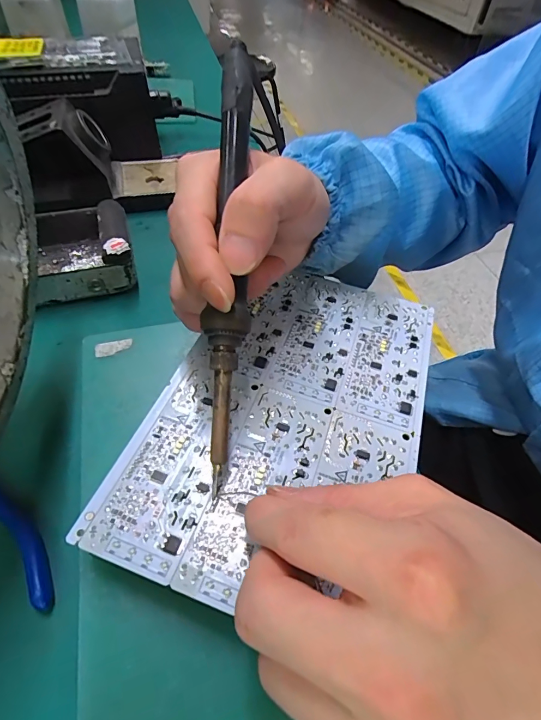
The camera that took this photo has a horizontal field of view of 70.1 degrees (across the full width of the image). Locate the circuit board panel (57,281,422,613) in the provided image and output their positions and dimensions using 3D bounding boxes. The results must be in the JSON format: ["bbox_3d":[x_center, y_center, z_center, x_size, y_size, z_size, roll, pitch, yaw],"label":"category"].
[{"bbox_3d":[0.013,0.020,0.211,0.131,0.004,0.203,18,53,10],"label":"circuit board panel"}]

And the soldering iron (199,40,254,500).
[{"bbox_3d":[-0.019,-0.042,0.173,0.018,0.018,0.199,2,88,-3],"label":"soldering iron"}]

